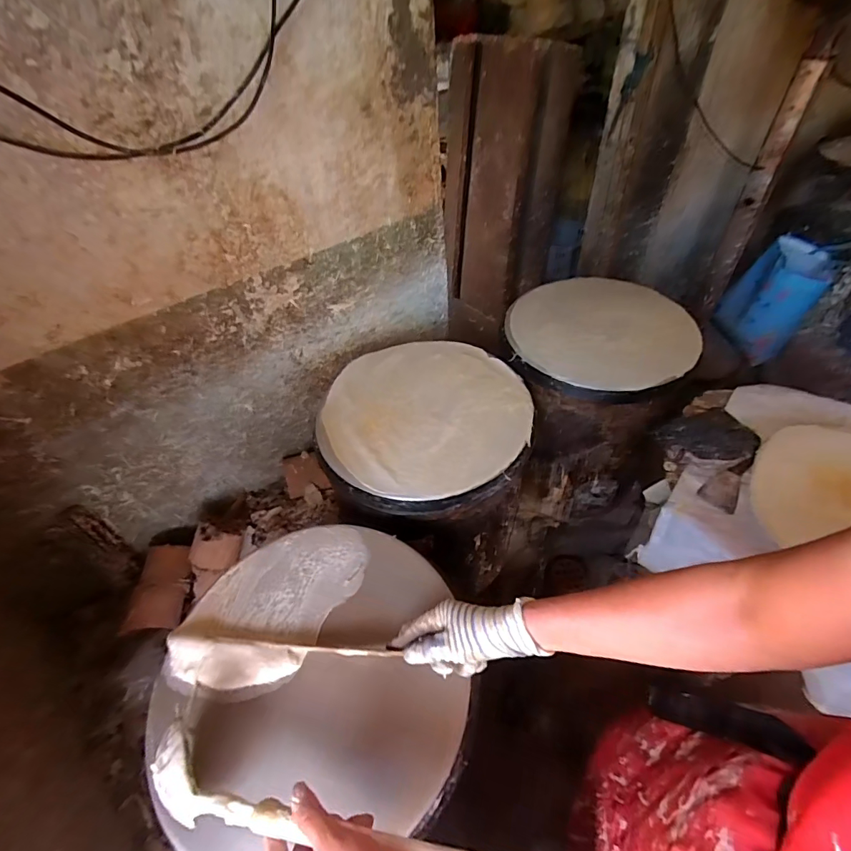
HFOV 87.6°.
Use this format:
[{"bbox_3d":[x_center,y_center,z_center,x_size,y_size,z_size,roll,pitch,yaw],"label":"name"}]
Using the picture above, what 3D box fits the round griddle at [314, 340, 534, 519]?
[{"bbox_3d":[-0.002,-0.015,0.770,0.349,0.037,0.351,-2,47,2],"label":"round griddle"}]

